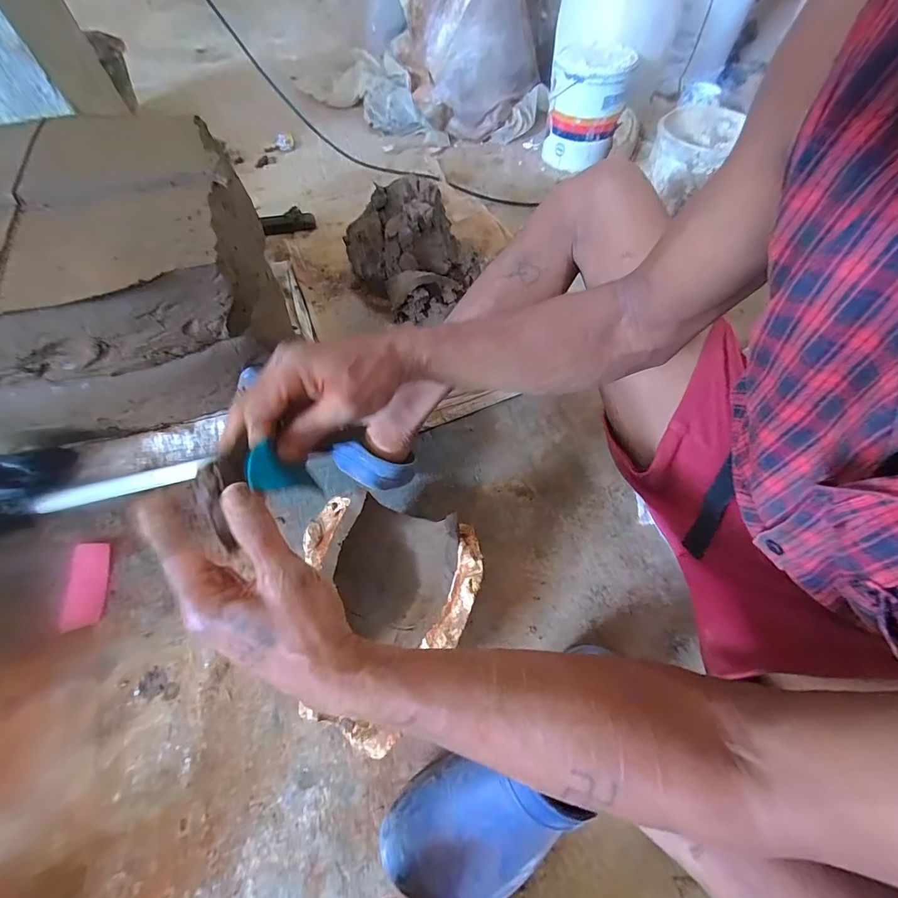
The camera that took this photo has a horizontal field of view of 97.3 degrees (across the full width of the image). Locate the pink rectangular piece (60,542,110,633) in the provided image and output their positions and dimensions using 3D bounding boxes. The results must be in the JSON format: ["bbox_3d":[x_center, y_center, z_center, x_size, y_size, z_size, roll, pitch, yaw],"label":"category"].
[{"bbox_3d":[-0.457,0.169,0.499,0.041,0.006,0.106,-5,58,-23],"label":"pink rectangular piece"}]

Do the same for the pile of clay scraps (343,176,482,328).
[{"bbox_3d":[-0.064,-0.346,0.710,0.201,0.155,0.209,-1,60,1],"label":"pile of clay scraps"}]

